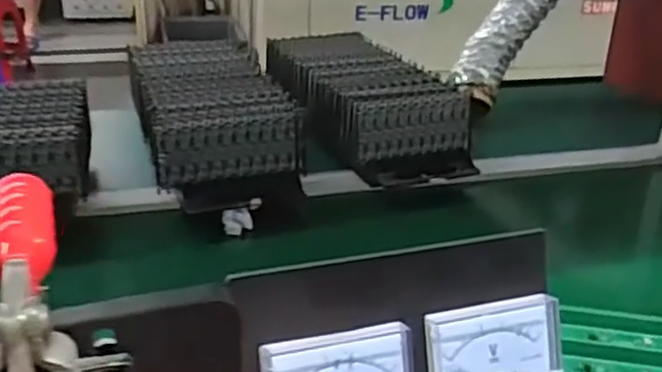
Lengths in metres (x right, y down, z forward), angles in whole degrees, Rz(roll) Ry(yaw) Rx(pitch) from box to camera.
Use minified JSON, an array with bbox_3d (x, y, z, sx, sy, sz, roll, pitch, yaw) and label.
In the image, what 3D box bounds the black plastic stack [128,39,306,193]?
[{"bbox_3d":[-0.168,-0.115,0.948,0.168,0.068,0.370,-6,27,-18],"label":"black plastic stack"}]

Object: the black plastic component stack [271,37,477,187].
[{"bbox_3d":[0.041,-0.125,1.007,0.181,0.092,0.401,-8,27,-22],"label":"black plastic component stack"}]

